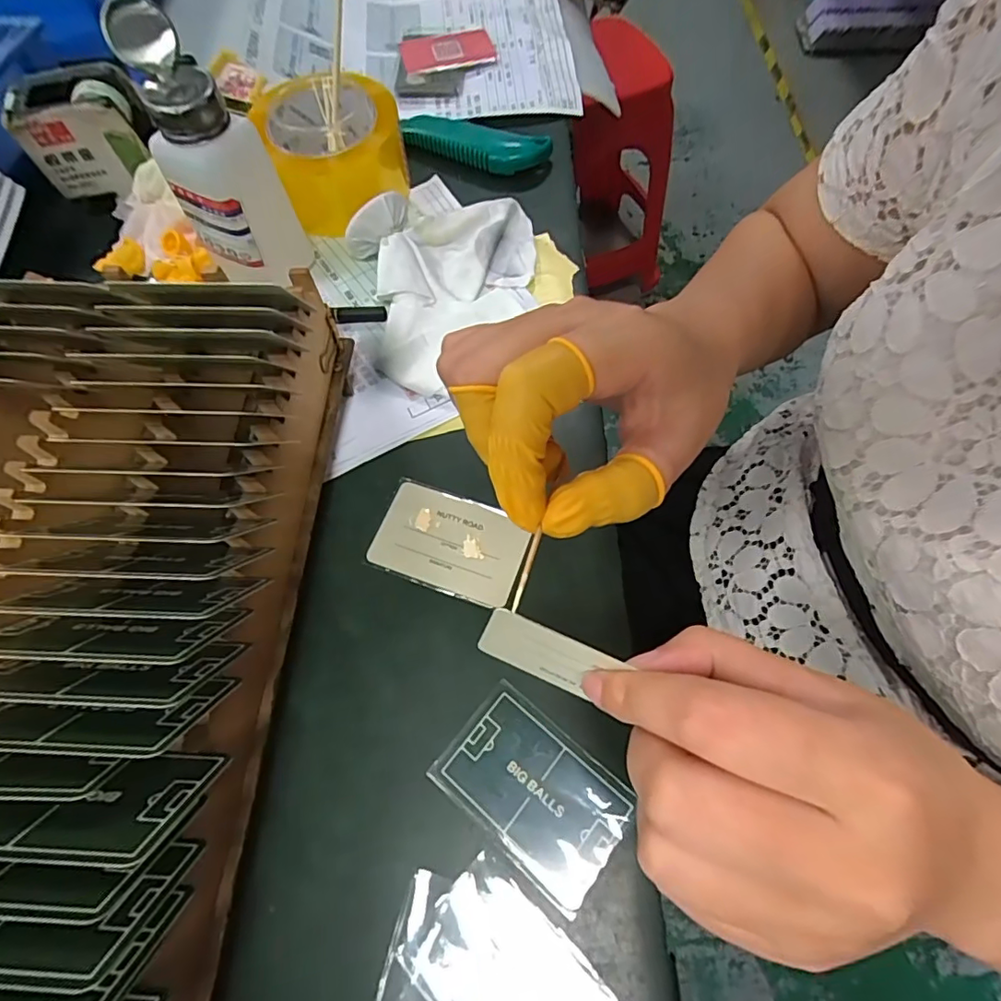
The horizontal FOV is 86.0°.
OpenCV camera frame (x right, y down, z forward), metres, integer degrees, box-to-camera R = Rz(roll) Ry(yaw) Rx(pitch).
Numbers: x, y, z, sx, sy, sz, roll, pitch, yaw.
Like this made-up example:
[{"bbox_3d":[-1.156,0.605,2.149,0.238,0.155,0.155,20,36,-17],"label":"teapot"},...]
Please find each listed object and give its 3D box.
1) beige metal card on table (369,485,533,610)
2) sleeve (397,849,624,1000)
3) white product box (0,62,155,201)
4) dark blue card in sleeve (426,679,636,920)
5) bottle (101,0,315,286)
[{"bbox_3d":[-0.029,0.024,0.309,0.084,0.004,0.053,17,68,10],"label":"beige metal card on table"},{"bbox_3d":[0.008,0.205,0.224,0.093,0.004,0.056,39,71,22],"label":"sleeve"},{"bbox_3d":[-0.305,-0.276,0.402,0.085,0.063,0.054,-5,65,-5],"label":"white product box"},{"bbox_3d":[0.016,0.137,0.255,0.086,0.004,0.058,37,77,19],"label":"dark blue card in sleeve"},{"bbox_3d":[-0.174,-0.198,0.329,0.065,0.144,0.058,10,65,2],"label":"bottle"}]

